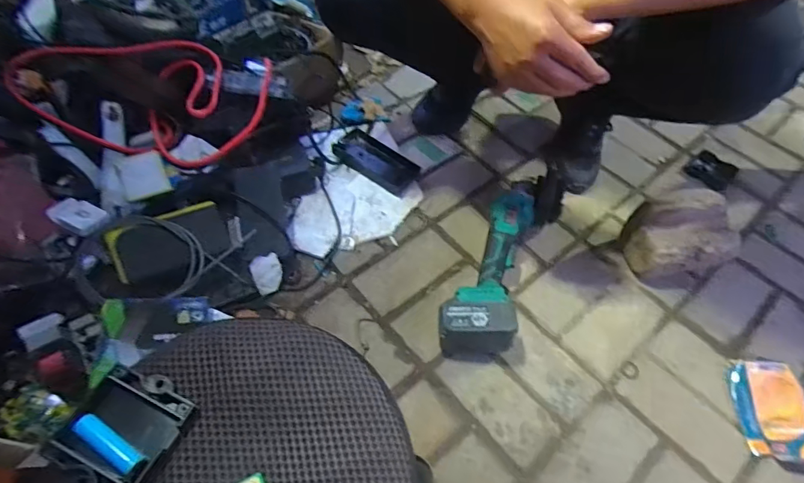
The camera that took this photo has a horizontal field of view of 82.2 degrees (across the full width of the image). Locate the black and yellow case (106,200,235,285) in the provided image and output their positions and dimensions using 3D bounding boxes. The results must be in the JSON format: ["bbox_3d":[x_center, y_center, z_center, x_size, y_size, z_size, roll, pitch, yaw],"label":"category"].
[{"bbox_3d":[-0.353,0.009,0.709,0.161,0.026,0.113,-20,83,-24],"label":"black and yellow case"}]

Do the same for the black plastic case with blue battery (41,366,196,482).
[{"bbox_3d":[-0.252,0.170,0.415,0.090,0.025,0.100,27,57,13],"label":"black plastic case with blue battery"}]

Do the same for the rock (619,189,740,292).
[{"bbox_3d":[0.485,-0.005,0.810,0.153,0.132,0.121,-7,55,-9],"label":"rock"}]

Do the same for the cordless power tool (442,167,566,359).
[{"bbox_3d":[0.174,0.032,0.780,0.114,0.094,0.367,24,56,13],"label":"cordless power tool"}]

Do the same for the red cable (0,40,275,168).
[{"bbox_3d":[-0.481,-0.274,0.816,0.463,0.129,0.282,14,55,4],"label":"red cable"}]

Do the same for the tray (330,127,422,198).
[{"bbox_3d":[-0.052,-0.166,0.932,0.172,0.022,0.094,35,59,18],"label":"tray"}]

